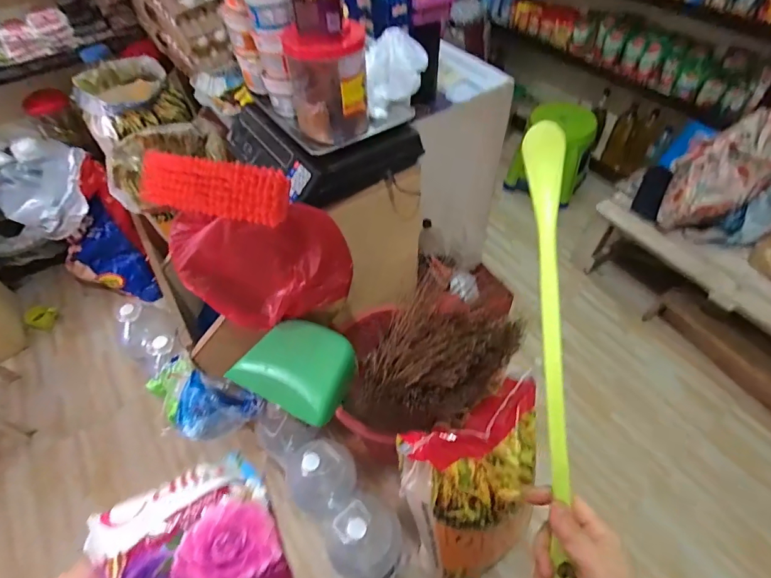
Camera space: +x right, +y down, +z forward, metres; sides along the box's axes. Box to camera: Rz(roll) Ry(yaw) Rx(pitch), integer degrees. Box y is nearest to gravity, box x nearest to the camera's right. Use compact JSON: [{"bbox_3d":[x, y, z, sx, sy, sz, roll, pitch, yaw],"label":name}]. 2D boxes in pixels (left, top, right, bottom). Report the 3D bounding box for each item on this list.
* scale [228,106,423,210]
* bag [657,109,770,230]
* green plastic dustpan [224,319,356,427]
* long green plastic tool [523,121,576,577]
[{"bbox_3d":[-0.141,-0.338,0.905,0.305,0.110,0.349,-34,58,-22],"label":"scale"},{"bbox_3d":[1.062,-0.369,1.334,0.243,0.290,0.286,32,60,24],"label":"bag"},{"bbox_3d":[-0.166,0.141,0.807,0.215,0.052,0.165,23,57,20],"label":"green plastic dustpan"},{"bbox_3d":[0.151,0.072,0.376,0.032,0.026,0.438,-1,85,2],"label":"long green plastic tool"}]

